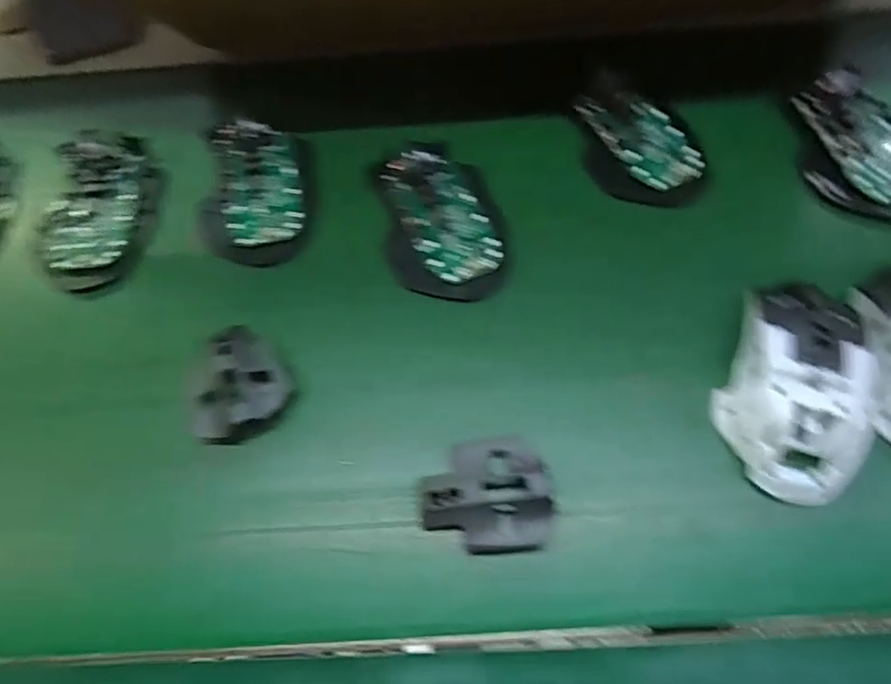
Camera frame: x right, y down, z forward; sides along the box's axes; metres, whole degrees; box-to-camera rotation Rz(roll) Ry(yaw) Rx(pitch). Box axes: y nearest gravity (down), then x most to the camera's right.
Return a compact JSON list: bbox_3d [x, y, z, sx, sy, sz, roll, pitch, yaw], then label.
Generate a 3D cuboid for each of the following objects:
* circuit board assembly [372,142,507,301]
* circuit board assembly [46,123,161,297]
[{"bbox_3d":[-0.003,-0.078,0.357,0.068,0.024,0.104,-11,71,-3],"label":"circuit board assembly"},{"bbox_3d":[-0.223,-0.089,0.373,0.067,0.020,0.112,4,65,4],"label":"circuit board assembly"}]

